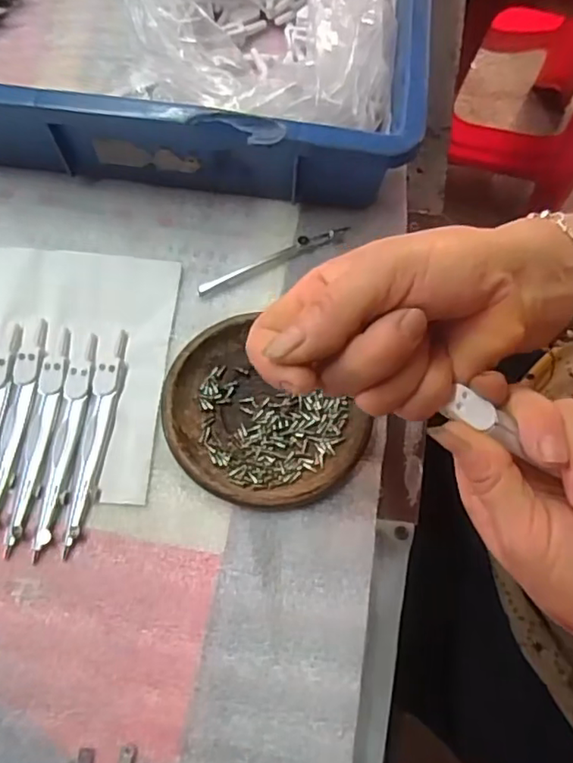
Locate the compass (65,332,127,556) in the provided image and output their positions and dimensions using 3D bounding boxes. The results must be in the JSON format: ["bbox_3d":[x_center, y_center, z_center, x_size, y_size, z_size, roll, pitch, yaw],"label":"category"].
[{"bbox_3d":[-0.108,0.030,0.336,0.015,0.006,0.127,6,70,2],"label":"compass"}]

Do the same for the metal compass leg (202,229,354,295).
[{"bbox_3d":[-0.008,-0.080,0.378,0.106,0.008,0.009,-25,73,-9],"label":"metal compass leg"}]

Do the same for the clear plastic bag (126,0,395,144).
[{"bbox_3d":[-0.018,-0.219,0.383,0.157,0.081,0.192,-3,70,-2],"label":"clear plastic bag"}]

